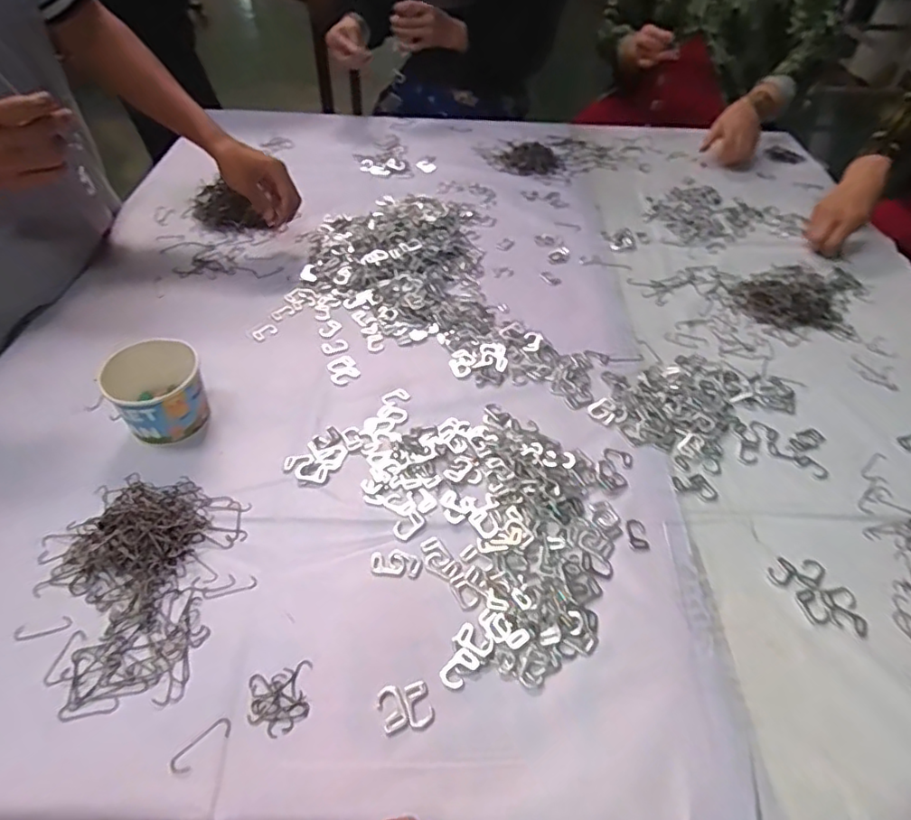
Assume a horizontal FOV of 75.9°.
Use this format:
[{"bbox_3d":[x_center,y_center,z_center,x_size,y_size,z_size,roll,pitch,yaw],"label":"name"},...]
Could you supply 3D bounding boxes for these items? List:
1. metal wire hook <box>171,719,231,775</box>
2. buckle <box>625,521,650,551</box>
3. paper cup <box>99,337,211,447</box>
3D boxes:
[{"bbox_3d":[-0.182,0.242,0.420,0.044,0.004,0.015,-36,58,-29],"label":"metal wire hook"},{"bbox_3d":[0.170,0.116,0.545,0.018,0.004,0.030,0,48,-1],"label":"buckle"},{"bbox_3d":[-0.303,-0.016,0.605,0.087,0.079,0.083,1,48,-1],"label":"paper cup"}]

